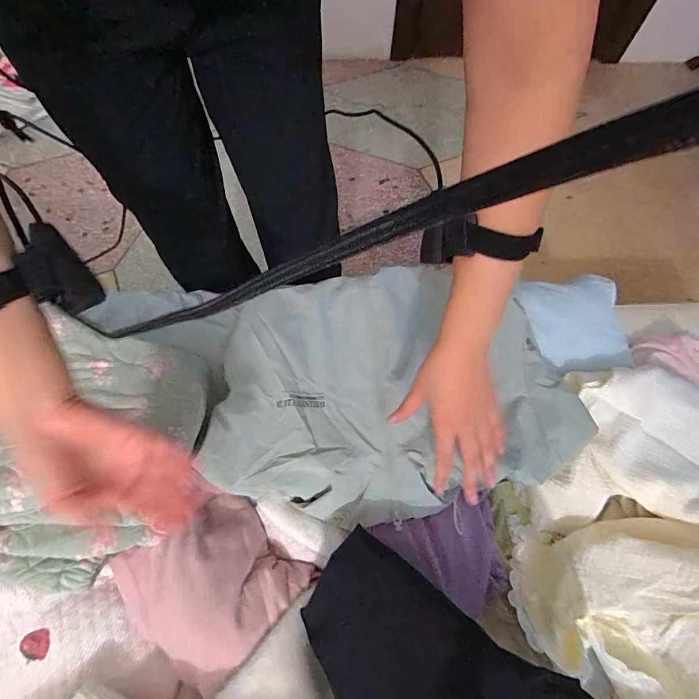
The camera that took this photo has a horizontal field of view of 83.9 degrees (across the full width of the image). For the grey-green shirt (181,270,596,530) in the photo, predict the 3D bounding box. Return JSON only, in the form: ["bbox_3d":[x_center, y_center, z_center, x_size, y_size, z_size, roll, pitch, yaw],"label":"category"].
[{"bbox_3d":[0.048,0.041,0.560,0.494,0.043,0.357,-11,68,-5],"label":"grey-green shirt"}]

